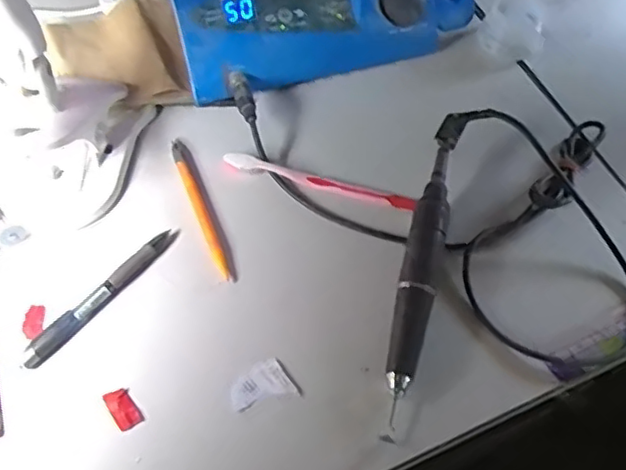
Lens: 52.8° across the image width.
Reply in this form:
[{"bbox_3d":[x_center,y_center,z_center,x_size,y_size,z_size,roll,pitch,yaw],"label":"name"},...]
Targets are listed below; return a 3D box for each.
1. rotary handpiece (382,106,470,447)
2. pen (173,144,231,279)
[{"bbox_3d":[0.076,0.018,0.433,0.024,0.038,0.228,12,61,7],"label":"rotary handpiece"},{"bbox_3d":[-0.087,-0.021,0.479,0.010,0.011,0.124,-20,62,-11],"label":"pen"}]

